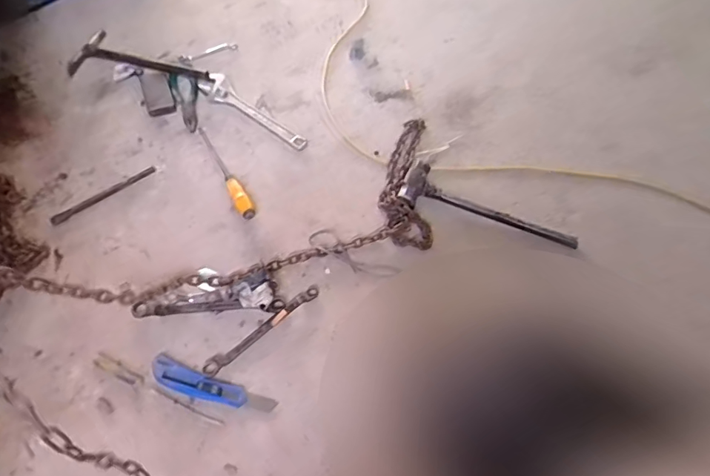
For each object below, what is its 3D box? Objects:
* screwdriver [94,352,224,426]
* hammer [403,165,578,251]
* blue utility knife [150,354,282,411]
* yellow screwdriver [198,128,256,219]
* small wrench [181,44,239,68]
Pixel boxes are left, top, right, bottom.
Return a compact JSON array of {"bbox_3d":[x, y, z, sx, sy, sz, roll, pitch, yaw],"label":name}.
[{"bbox_3d":[-0.305,0.234,0.723,0.227,0.017,0.021,24,61,9],"label":"screwdriver"},{"bbox_3d":[0.266,-0.057,0.930,0.359,0.036,0.104,19,60,7],"label":"hammer"},{"bbox_3d":[-0.226,0.237,0.735,0.201,0.025,0.045,19,60,6],"label":"blue utility knife"},{"bbox_3d":[-0.262,-0.138,0.942,0.030,0.026,0.258,-25,65,-18],"label":"yellow screwdriver"},{"bbox_3d":[-0.348,-0.441,1.121,0.139,0.011,0.038,-25,65,-18],"label":"small wrench"}]

